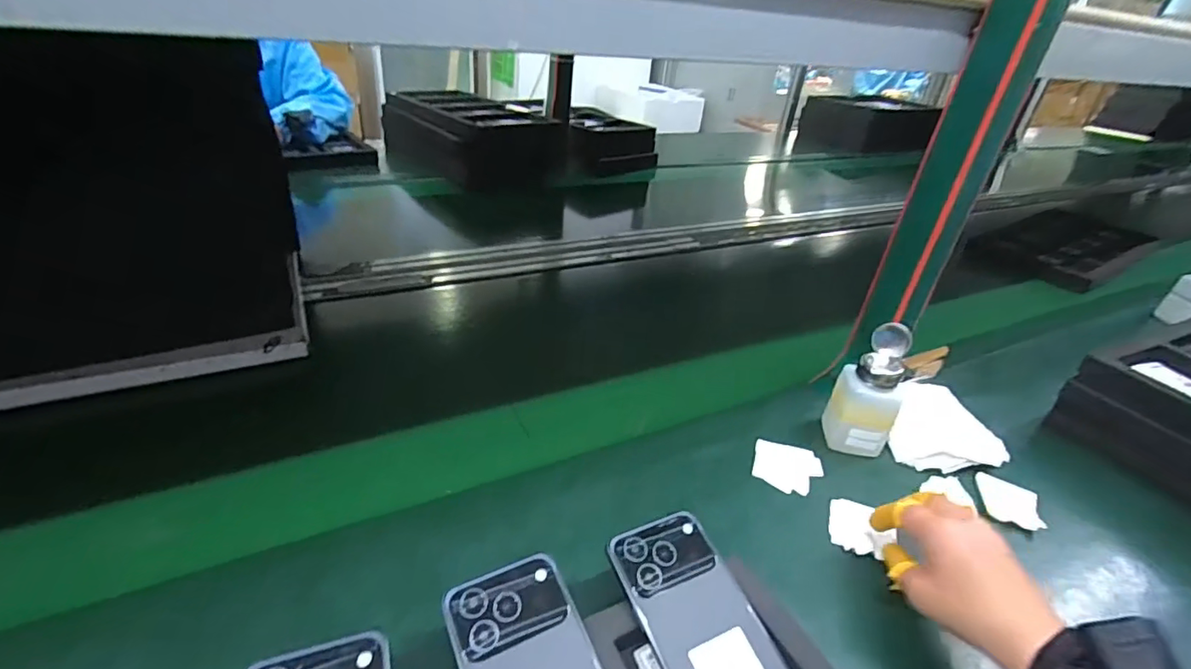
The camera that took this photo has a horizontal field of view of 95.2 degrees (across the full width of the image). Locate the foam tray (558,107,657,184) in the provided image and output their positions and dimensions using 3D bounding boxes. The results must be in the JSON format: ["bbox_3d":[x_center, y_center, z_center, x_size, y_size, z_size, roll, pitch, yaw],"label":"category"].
[{"bbox_3d":[0.014,-0.507,1.414,0.269,0.106,0.186,-9,35,-23],"label":"foam tray"}]

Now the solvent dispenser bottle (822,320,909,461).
[{"bbox_3d":[0.273,0.057,0.547,0.054,0.129,0.056,6,32,0],"label":"solvent dispenser bottle"}]

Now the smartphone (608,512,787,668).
[{"bbox_3d":[0.075,0.198,0.355,0.074,0.008,0.162,-13,51,-25],"label":"smartphone"}]

